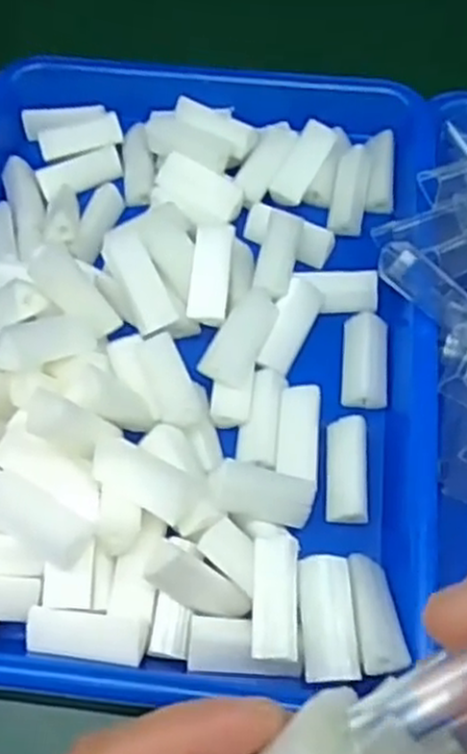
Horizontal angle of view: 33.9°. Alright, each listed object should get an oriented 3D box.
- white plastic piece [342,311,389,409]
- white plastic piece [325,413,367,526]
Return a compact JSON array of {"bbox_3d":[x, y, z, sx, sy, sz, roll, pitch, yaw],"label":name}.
[{"bbox_3d":[0.063,-0.008,0.364,0.022,0.013,0.046,6,62,3],"label":"white plastic piece"},{"bbox_3d":[0.050,0.040,0.338,0.017,0.014,0.046,4,62,2],"label":"white plastic piece"}]

